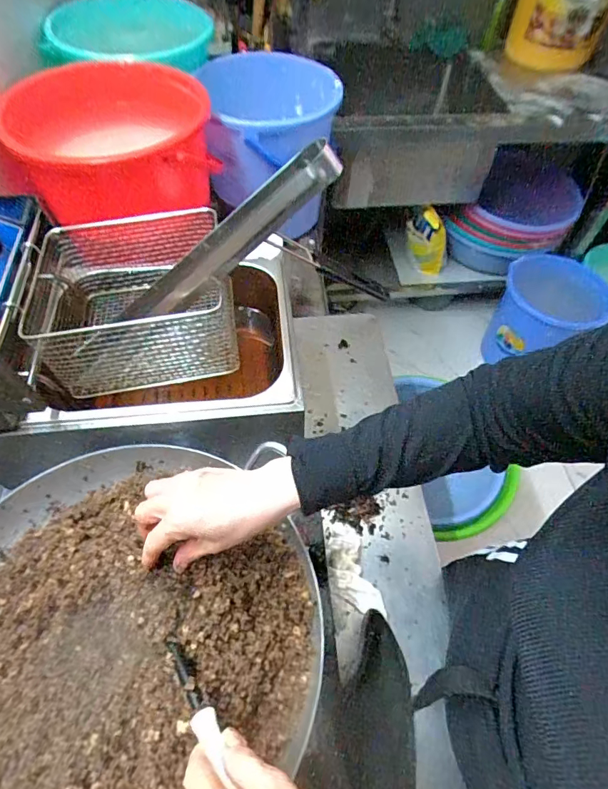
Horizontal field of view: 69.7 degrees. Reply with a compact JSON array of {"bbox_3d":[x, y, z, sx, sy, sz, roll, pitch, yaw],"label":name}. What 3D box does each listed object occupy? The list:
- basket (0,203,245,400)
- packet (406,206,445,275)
[{"bbox_3d":[-0.204,-0.115,0.536,0.216,0.115,0.192,-9,58,-8],"label":"basket"},{"bbox_3d":[0.434,-0.537,1.547,0.118,0.271,0.040,1,54,24],"label":"packet"}]

